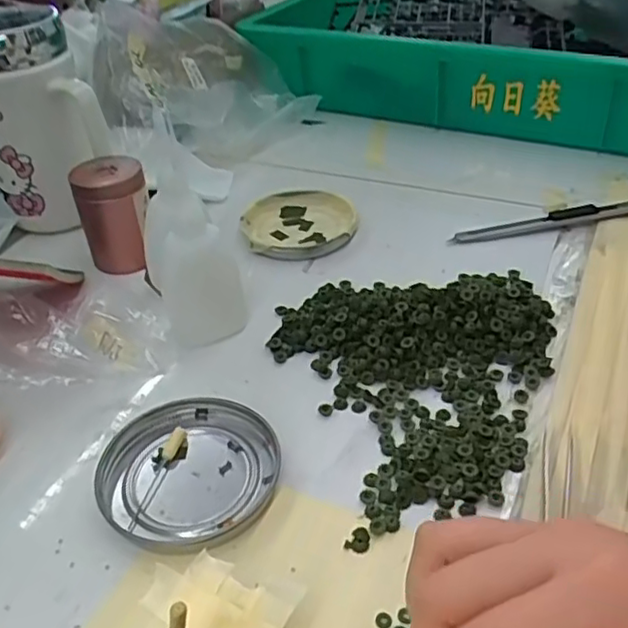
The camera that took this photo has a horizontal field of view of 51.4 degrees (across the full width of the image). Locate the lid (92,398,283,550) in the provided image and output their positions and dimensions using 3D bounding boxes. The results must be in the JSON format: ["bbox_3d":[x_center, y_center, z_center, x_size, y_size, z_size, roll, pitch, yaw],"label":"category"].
[{"bbox_3d":[-0.056,0.069,0.293,0.072,0.010,0.078,-2,38,1],"label":"lid"}]

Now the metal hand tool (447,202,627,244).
[{"bbox_3d":[0.158,-0.064,0.445,0.130,0.012,0.014,-6,38,-4],"label":"metal hand tool"}]

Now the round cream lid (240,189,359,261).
[{"bbox_3d":[-0.010,-0.066,0.460,0.078,0.009,0.079,-4,38,-1],"label":"round cream lid"}]

